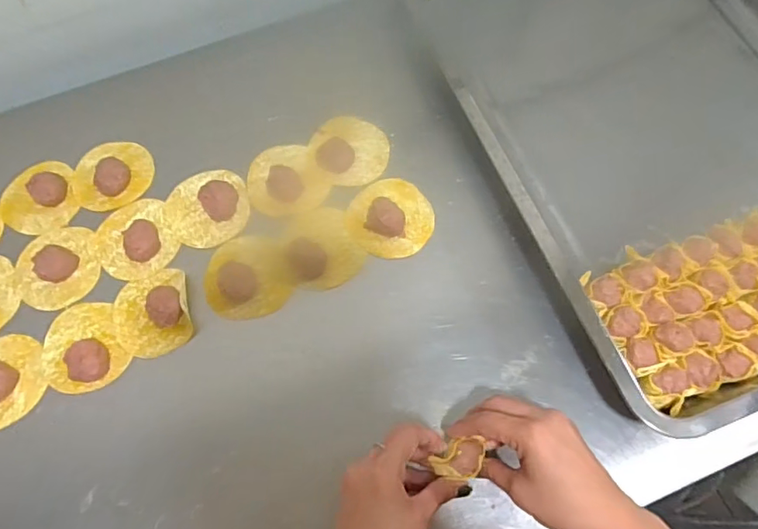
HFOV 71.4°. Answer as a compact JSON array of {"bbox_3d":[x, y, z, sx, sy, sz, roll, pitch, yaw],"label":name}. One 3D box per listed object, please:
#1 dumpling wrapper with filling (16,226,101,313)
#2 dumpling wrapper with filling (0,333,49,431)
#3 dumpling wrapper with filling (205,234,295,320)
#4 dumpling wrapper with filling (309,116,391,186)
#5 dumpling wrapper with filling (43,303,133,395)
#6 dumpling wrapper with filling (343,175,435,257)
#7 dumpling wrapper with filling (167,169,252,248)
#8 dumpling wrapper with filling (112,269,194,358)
[{"bbox_3d":[-0.310,-0.001,0.504,0.078,0.015,0.085,0,68,0],"label":"dumpling wrapper with filling"},{"bbox_3d":[-0.340,0.099,0.466,0.081,0.016,0.078,0,68,0],"label":"dumpling wrapper with filling"},{"bbox_3d":[-0.123,0.009,0.491,0.078,0.017,0.080,0,68,0],"label":"dumpling wrapper with filling"},{"bbox_3d":[-0.030,-0.120,0.540,0.077,0.013,0.083,0,68,0],"label":"dumpling wrapper with filling"},{"bbox_3d":[-0.269,0.072,0.468,0.069,0.024,0.081,-28,70,-11],"label":"dumpling wrapper with filling"},{"bbox_3d":[0.012,-0.048,0.511,0.081,0.020,0.081,0,68,0],"label":"dumpling wrapper with filling"},{"bbox_3d":[-0.168,-0.062,0.524,0.076,0.022,0.082,0,68,0],"label":"dumpling wrapper with filling"},{"bbox_3d":[-0.210,0.042,0.479,0.071,0.024,0.078,0,68,0],"label":"dumpling wrapper with filling"}]

